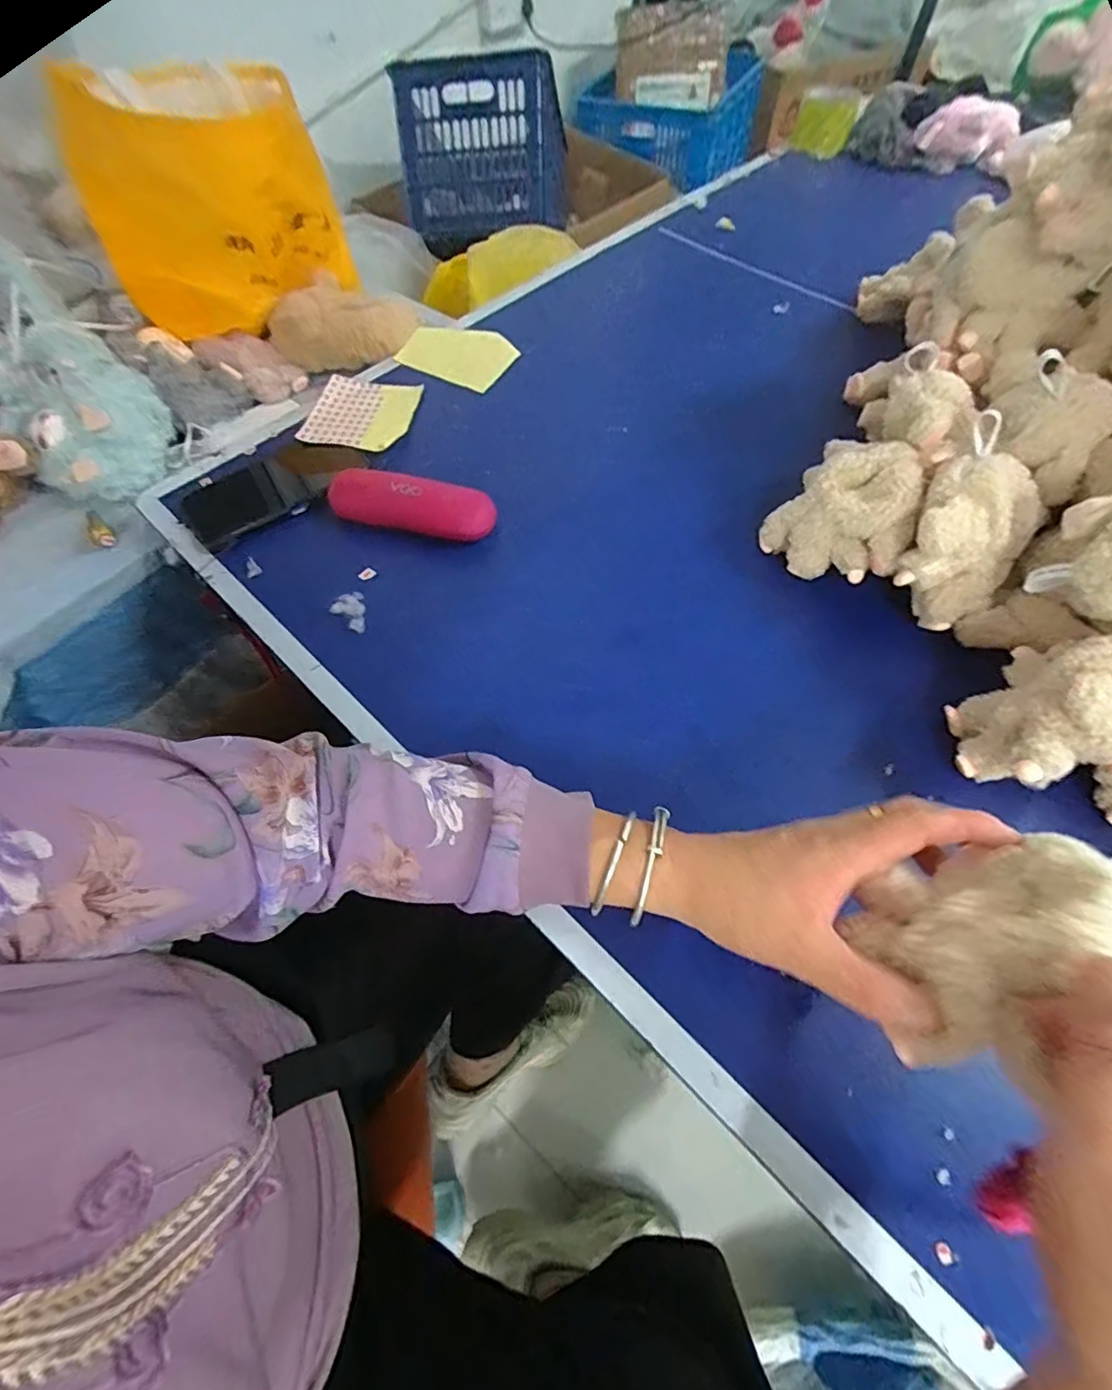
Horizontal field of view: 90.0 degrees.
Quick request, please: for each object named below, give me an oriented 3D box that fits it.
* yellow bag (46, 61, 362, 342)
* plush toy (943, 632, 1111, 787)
[{"bbox_3d":[-0.309,-0.466,0.569,0.156,0.214,0.244,34,66,18],"label":"yellow bag"},{"bbox_3d":[0.312,0.012,0.348,0.102,0.097,0.082,-26,64,-13],"label":"plush toy"}]

